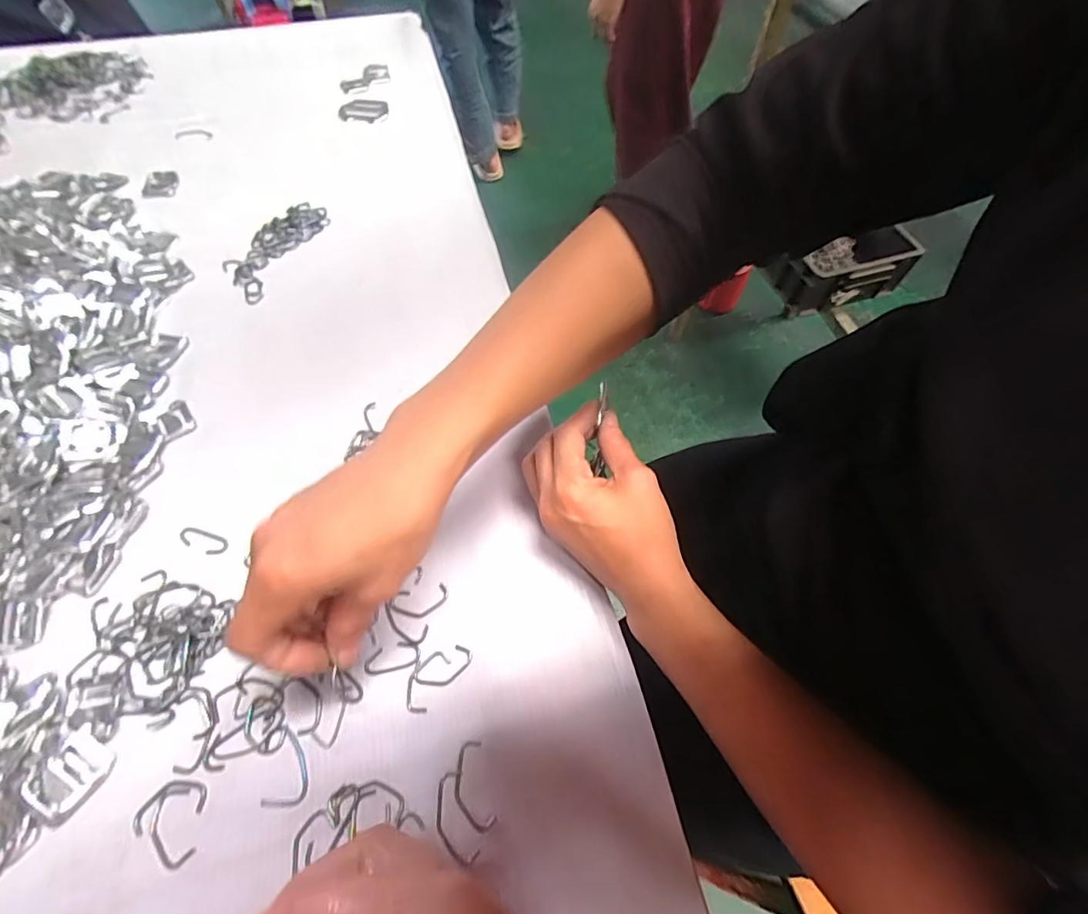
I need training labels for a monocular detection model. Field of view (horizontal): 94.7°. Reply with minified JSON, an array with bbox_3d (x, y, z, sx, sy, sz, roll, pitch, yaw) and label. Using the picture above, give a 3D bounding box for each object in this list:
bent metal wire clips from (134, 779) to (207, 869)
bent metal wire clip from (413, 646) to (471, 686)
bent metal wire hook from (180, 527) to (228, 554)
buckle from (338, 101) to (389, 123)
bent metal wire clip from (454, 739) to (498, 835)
[{"bbox_3d":[-0.182,0.179,0.249,0.036,0.004,0.029,30,63,14],"label":"bent metal wire clips"},{"bbox_3d":[-0.057,0.120,0.286,0.033,0.004,0.018,-18,62,-12],"label":"bent metal wire clip"},{"bbox_3d":[-0.220,0.053,0.322,0.034,0.004,0.012,18,60,8],"label":"bent metal wire hook"},{"bbox_3d":[-0.214,-0.409,0.597,0.056,0.009,0.042,-4,60,-5],"label":"buckle"},{"bbox_3d":[-0.037,0.167,0.254,0.017,0.004,0.039,-14,61,-10],"label":"bent metal wire clip"}]

